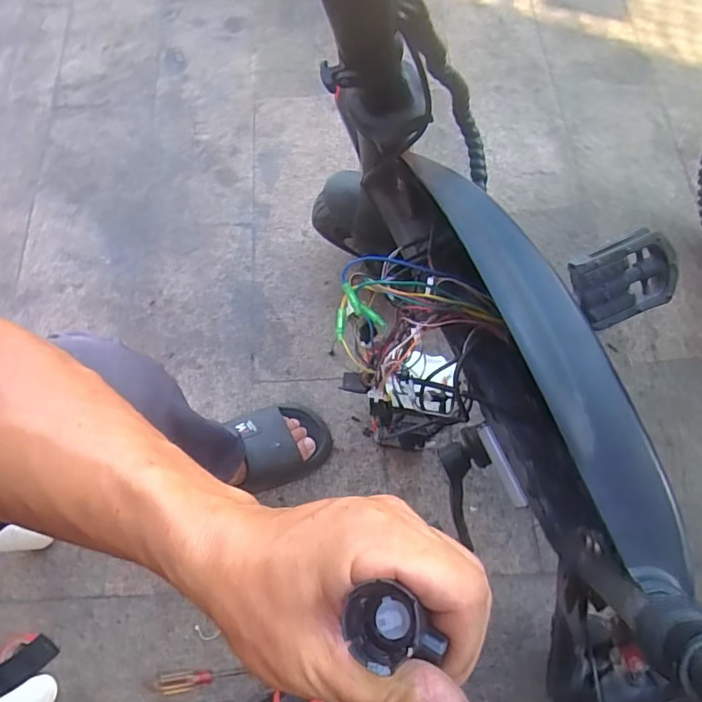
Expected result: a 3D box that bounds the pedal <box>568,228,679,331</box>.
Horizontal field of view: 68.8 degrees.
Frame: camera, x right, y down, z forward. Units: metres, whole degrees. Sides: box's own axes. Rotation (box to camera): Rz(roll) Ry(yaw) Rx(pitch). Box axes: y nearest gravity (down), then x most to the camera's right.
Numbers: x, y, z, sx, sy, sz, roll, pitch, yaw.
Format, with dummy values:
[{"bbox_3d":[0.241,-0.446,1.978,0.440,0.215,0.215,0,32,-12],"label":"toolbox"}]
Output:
[{"bbox_3d":[0.260,-0.066,0.482,0.094,0.017,0.076,-25,110,-1],"label":"pedal"}]

